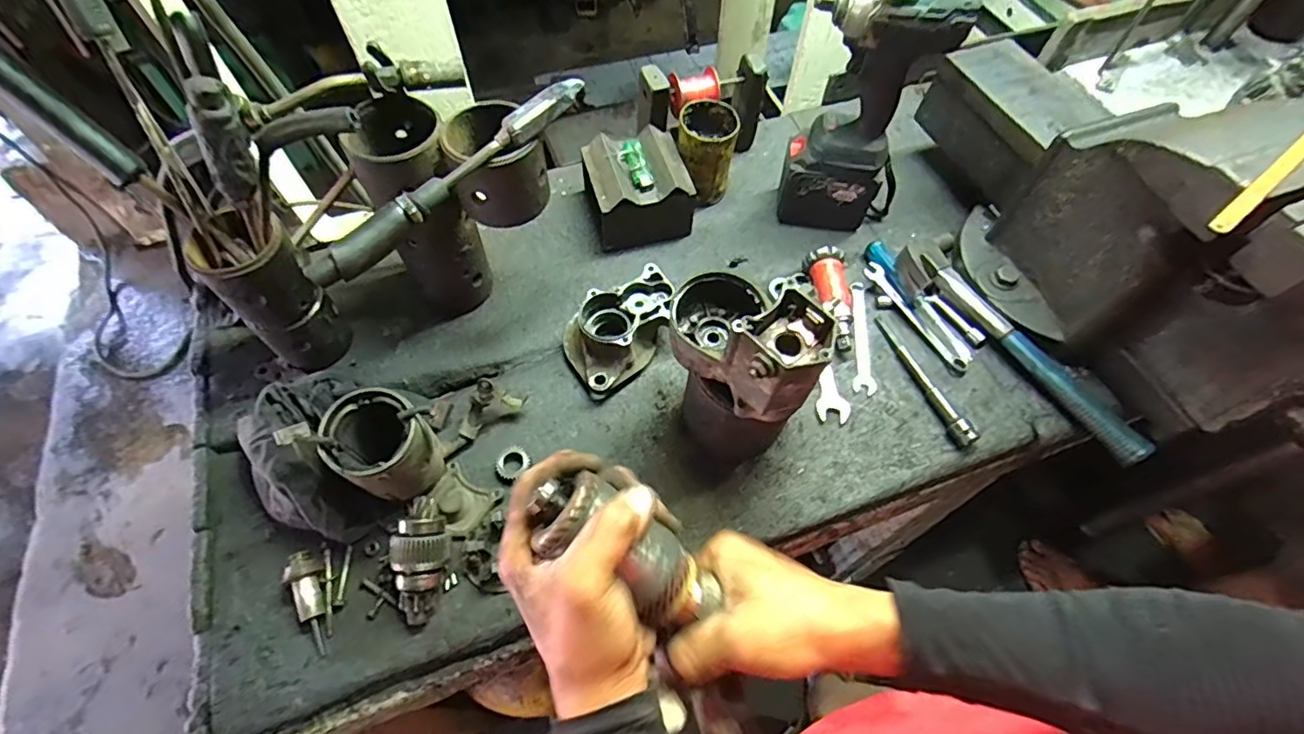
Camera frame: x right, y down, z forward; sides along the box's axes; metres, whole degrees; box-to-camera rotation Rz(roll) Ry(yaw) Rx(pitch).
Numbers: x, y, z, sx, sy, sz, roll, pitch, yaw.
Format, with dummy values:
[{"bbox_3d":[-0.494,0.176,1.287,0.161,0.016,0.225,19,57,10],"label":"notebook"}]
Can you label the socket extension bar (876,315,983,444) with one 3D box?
[{"bbox_3d":[0.308,0.008,0.644,0.020,0.024,0.176,-17,62,-11],"label":"socket extension bar"}]

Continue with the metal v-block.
[{"bbox_3d":[-0.018,-0.227,0.733,0.122,0.090,0.123,-14,61,-9],"label":"metal v-block"}]

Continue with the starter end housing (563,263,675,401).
[{"bbox_3d":[-0.035,-0.048,0.651,0.143,0.057,0.099,-35,66,-19],"label":"starter end housing"}]

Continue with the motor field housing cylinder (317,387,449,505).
[{"bbox_3d":[-0.250,0.080,0.541,0.079,0.103,0.079,0,60,-1],"label":"motor field housing cylinder"}]

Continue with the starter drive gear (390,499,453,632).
[{"bbox_3d":[-0.215,0.181,0.533,0.048,0.047,0.116,-1,82,-2],"label":"starter drive gear"}]

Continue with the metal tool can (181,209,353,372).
[{"bbox_3d":[-0.378,-0.074,0.572,0.074,0.199,0.075,0,60,-1],"label":"metal tool can"}]

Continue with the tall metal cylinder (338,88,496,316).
[{"bbox_3d":[-0.238,-0.160,0.607,0.080,0.221,0.089,-20,62,-12],"label":"tall metal cylinder"}]

